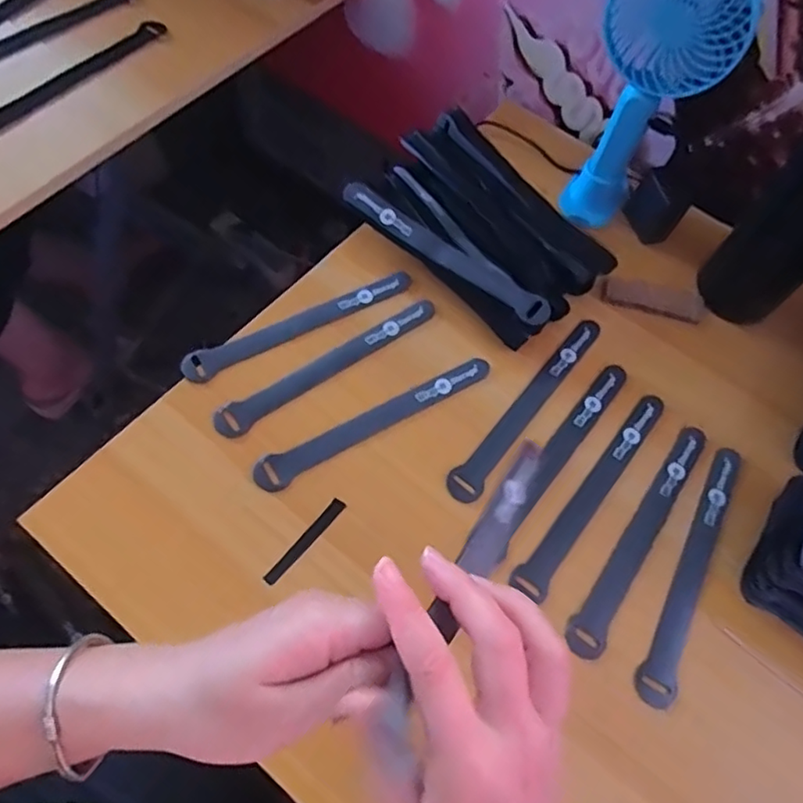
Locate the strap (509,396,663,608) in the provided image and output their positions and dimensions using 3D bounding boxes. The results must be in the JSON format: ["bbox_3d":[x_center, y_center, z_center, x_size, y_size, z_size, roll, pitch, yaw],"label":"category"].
[{"bbox_3d":[0.142,0.063,0.431,0.023,0.004,0.191,38,67,13],"label":"strap"}]

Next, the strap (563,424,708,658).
[{"bbox_3d":[0.172,0.093,0.421,0.024,0.005,0.195,36,65,12],"label":"strap"}]

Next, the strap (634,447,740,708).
[{"bbox_3d":[0.206,0.114,0.411,0.024,0.009,0.194,31,65,10],"label":"strap"}]

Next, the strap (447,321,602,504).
[{"bbox_3d":[0.100,0.001,0.456,0.022,0.010,0.196,37,67,13],"label":"strap"}]

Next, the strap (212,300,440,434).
[{"bbox_3d":[-0.053,-0.029,0.459,0.194,0.009,0.023,-31,70,-18],"label":"strap"}]

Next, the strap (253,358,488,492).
[{"bbox_3d":[-0.017,0.012,0.441,0.193,0.004,0.024,-29,69,-17],"label":"strap"}]

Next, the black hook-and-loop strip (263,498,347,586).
[{"bbox_3d":[-0.064,0.093,0.397,0.010,0.004,0.070,36,67,13],"label":"black hook-and-loop strip"}]

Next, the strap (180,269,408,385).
[{"bbox_3d":[-0.079,-0.063,0.476,0.195,0.004,0.024,-28,70,-19],"label":"strap"}]

